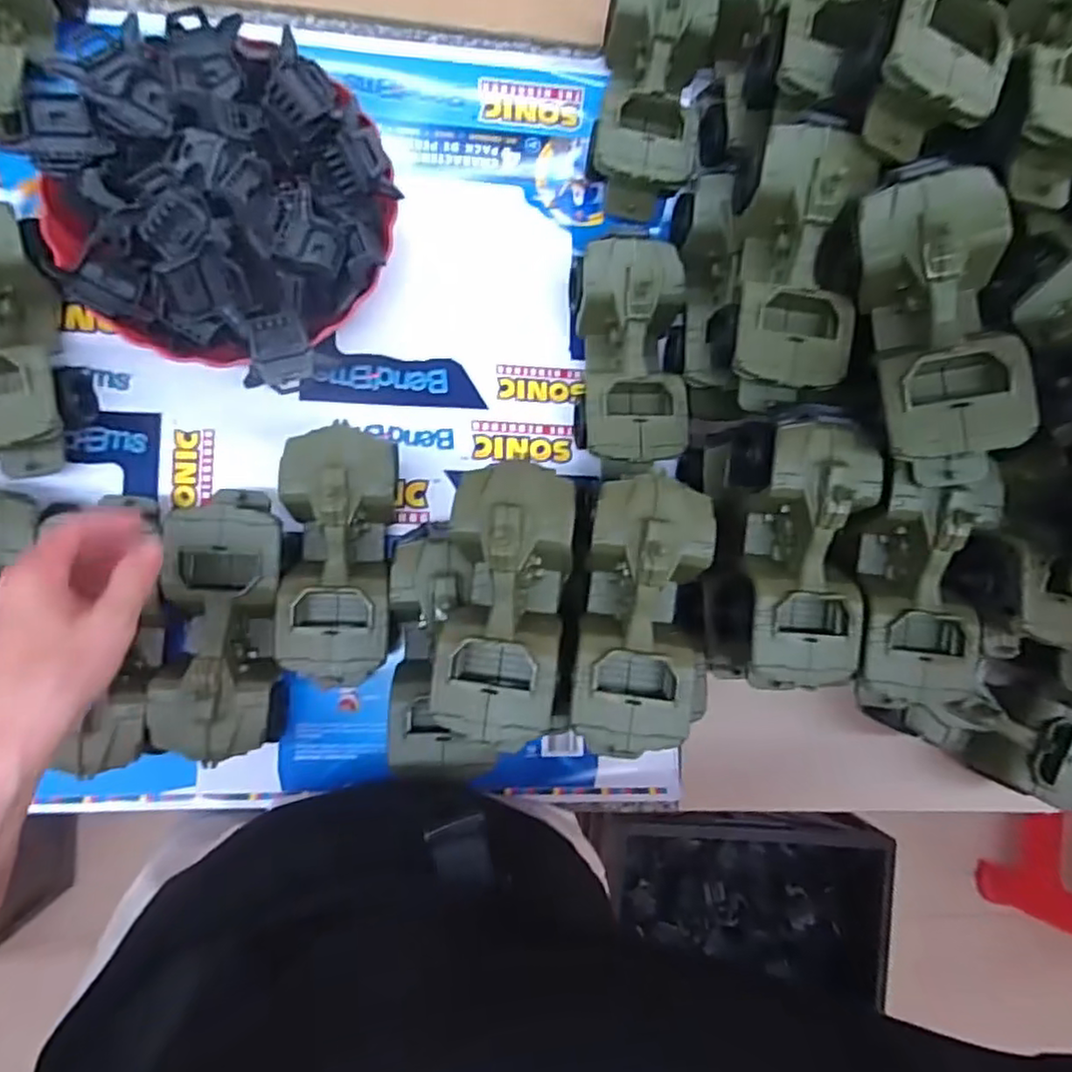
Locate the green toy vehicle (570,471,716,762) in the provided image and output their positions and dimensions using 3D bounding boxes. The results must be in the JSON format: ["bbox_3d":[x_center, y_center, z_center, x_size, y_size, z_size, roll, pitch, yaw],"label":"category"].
[{"bbox_3d":[0.072,0.054,0.440,0.090,0.065,0.183,6,87,-6],"label":"green toy vehicle"}]

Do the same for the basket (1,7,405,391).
[{"bbox_3d":[-0.234,-0.249,0.487,0.243,0.093,0.230,0,88,-6],"label":"basket"}]

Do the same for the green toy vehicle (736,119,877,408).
[{"bbox_3d":[0.180,-0.184,0.454,0.074,0.066,0.175,7,87,-6],"label":"green toy vehicle"}]

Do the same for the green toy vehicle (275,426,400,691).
[{"bbox_3d":[-0.146,0.019,0.495,0.078,0.082,0.184,1,88,-6],"label":"green toy vehicle"}]

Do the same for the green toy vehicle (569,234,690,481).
[{"bbox_3d":[0.071,-0.139,0.528,0.079,0.078,0.177,1,88,-6],"label":"green toy vehicle"}]

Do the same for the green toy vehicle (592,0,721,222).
[{"bbox_3d":[0.092,-0.360,0.537,0.093,0.085,0.191,12,87,-6],"label":"green toy vehicle"}]

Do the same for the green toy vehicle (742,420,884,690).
[{"bbox_3d":[0.184,0.015,0.448,0.078,0.065,0.179,4,88,-6],"label":"green toy vehicle"}]

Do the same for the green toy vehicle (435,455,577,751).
[{"bbox_3d":[-0.021,0.045,0.436,0.080,0.060,0.183,7,87,-6],"label":"green toy vehicle"}]

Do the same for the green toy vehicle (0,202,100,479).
[{"bbox_3d":[-0.380,-0.137,0.471,0.086,0.082,0.185,-8,89,-7],"label":"green toy vehicle"}]

